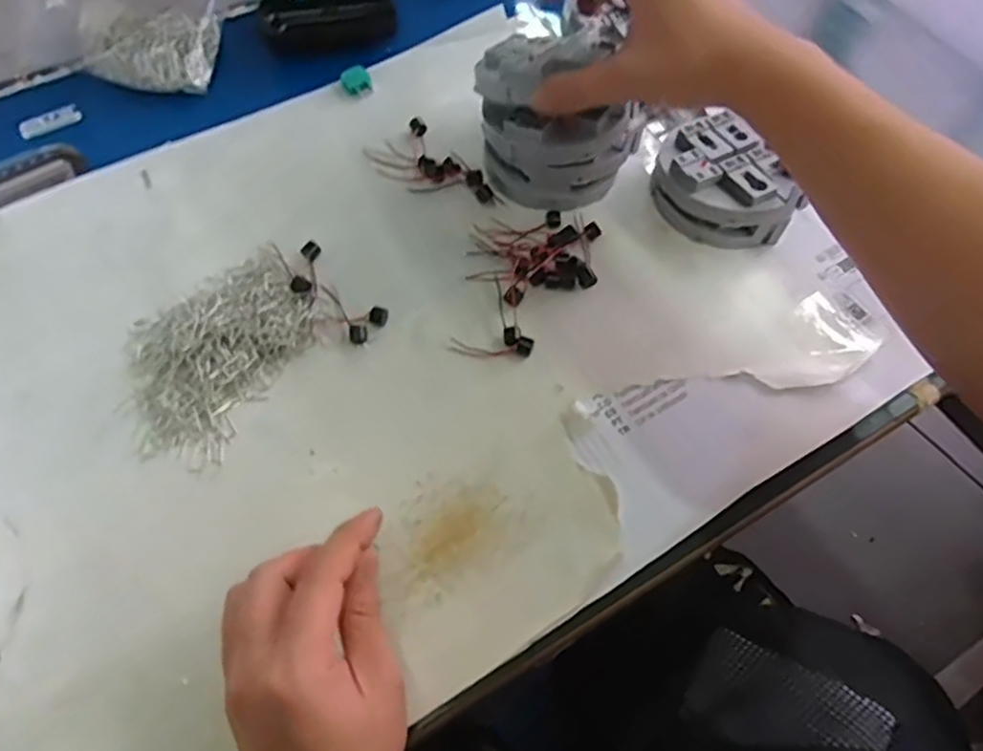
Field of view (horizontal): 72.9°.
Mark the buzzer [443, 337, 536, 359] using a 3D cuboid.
[{"bbox_3d":[0.000,-0.019,0.432,0.055,0.007,0.014,1,63,-3],"label":"buzzer"}]

